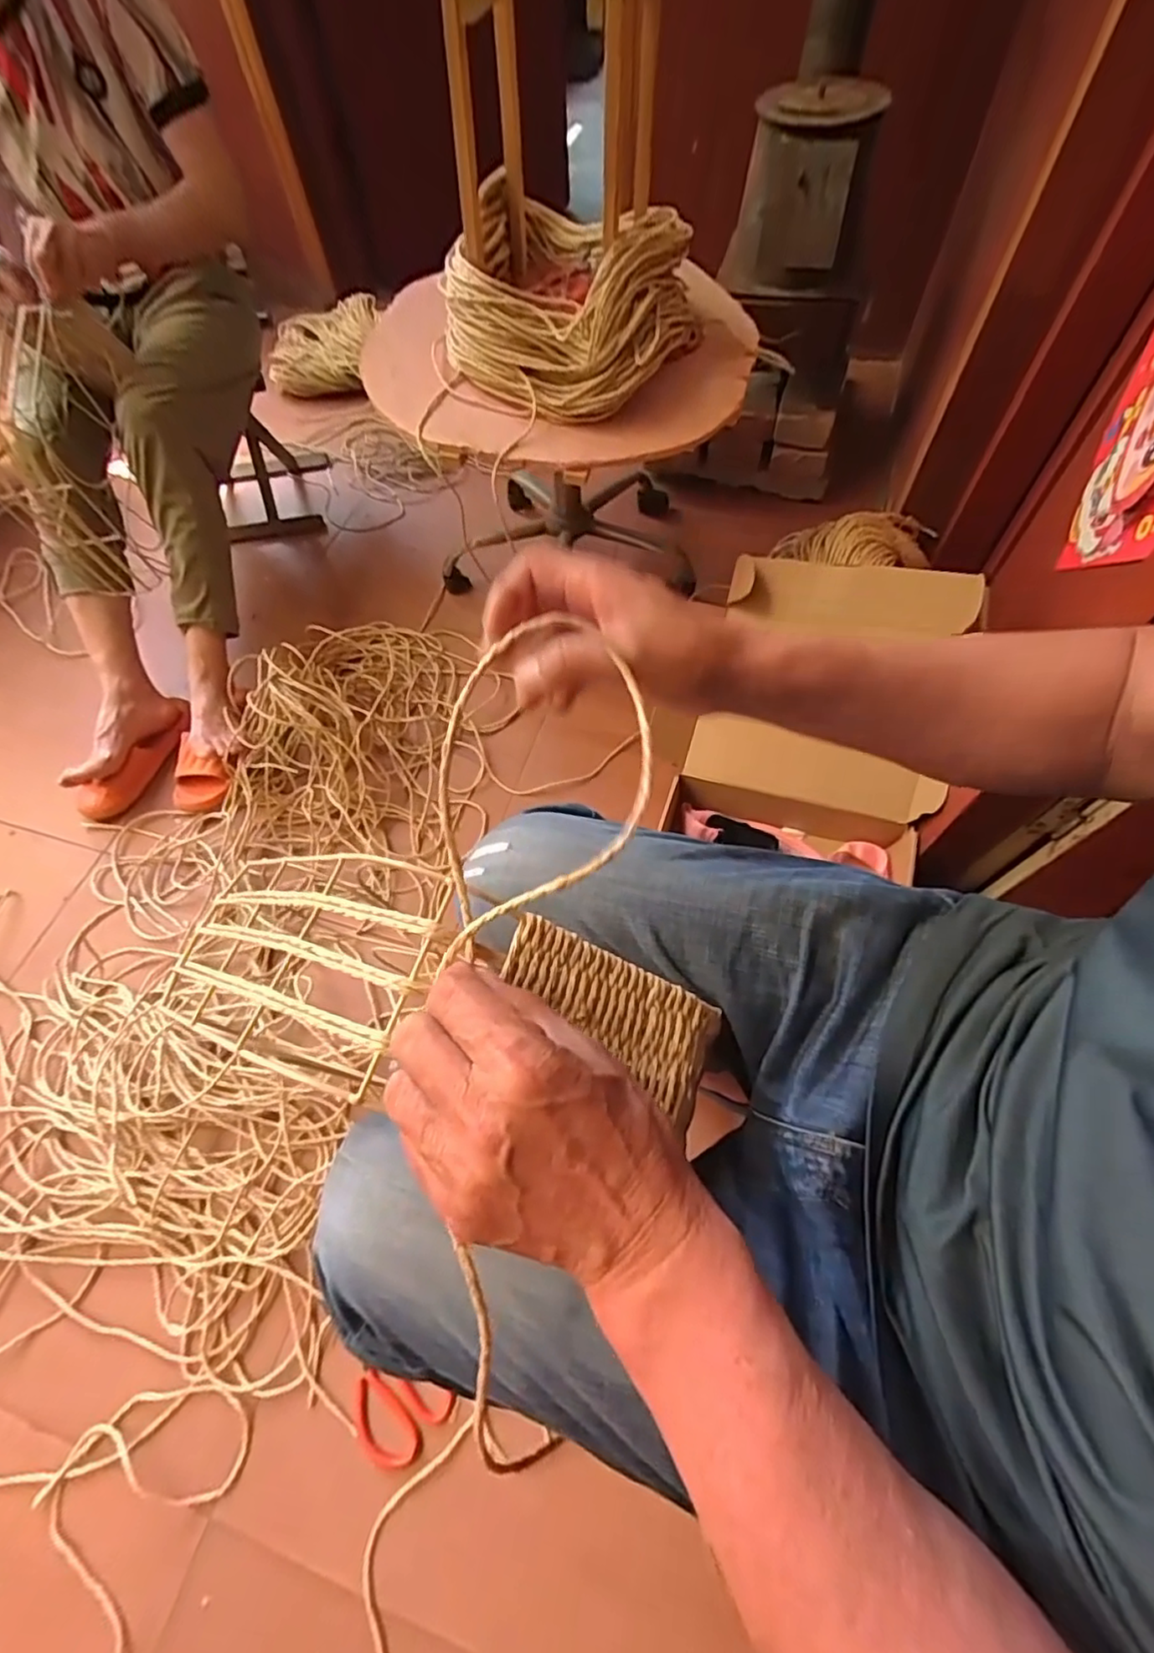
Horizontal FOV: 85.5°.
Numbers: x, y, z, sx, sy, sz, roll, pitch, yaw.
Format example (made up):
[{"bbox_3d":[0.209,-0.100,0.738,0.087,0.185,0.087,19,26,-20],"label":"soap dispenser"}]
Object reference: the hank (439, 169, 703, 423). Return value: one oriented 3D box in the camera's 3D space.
[{"bbox_3d":[-0.010,-0.680,0.810,0.284,0.135,0.266,27,67,16],"label":"hank"}]

